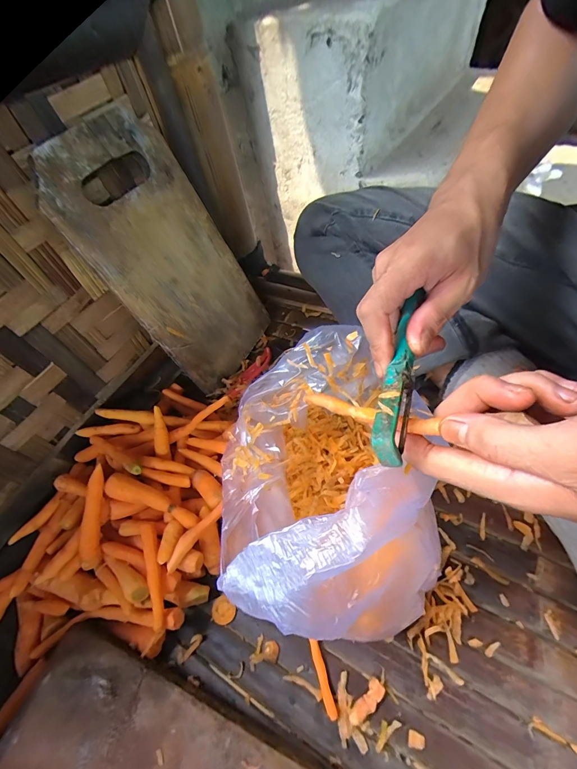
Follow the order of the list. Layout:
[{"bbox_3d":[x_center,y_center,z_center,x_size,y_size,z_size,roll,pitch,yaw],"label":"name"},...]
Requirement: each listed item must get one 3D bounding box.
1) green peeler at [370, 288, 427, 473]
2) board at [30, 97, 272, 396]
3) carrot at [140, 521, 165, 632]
[{"bbox_3d":[0.067,-0.010,0.201,0.016,0.020,0.123,12,54,14],"label":"green peeler"},{"bbox_3d":[-0.128,-0.138,0.381,0.015,0.282,0.154,5,51,40],"label":"board"},{"bbox_3d":[-0.116,0.163,0.286,0.013,0.009,0.084,-16,67,-7],"label":"carrot"}]

